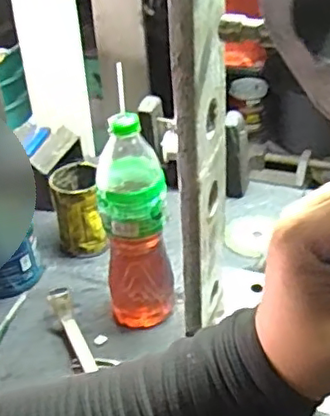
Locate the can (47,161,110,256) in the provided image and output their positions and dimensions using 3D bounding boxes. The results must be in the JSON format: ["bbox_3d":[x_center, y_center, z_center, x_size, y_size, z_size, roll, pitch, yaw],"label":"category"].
[{"bbox_3d":[-0.122,0.007,0.871,0.072,0.110,0.085,-12,35,-12],"label":"can"}]

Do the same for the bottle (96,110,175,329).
[{"bbox_3d":[-0.035,0.020,0.705,0.077,0.252,0.072,-4,34,-1],"label":"bottle"}]

